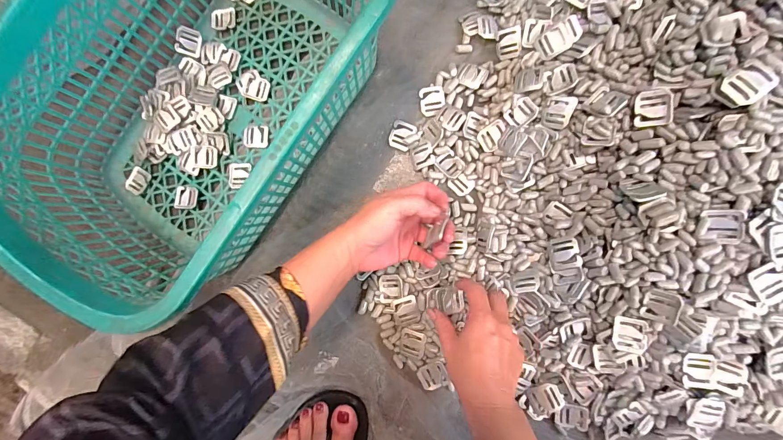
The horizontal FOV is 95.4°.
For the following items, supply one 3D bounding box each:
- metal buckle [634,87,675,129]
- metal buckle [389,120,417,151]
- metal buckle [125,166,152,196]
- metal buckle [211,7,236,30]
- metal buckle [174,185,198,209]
[{"bbox_3d":[0.257,-0.110,0.350,0.031,0.006,0.035,3,97,45],"label":"metal buckle"},{"bbox_3d":[0.014,-0.109,0.457,0.029,0.009,0.037,20,88,7],"label":"metal buckle"},{"bbox_3d":[-0.351,-0.054,0.491,0.027,0.005,0.035,38,90,8],"label":"metal buckle"},{"bbox_3d":[-0.236,-0.283,0.498,0.035,0.006,0.030,-8,85,6],"label":"metal buckle"},{"bbox_3d":[-0.280,-0.030,0.485,0.033,0.004,0.031,8,87,7],"label":"metal buckle"}]

